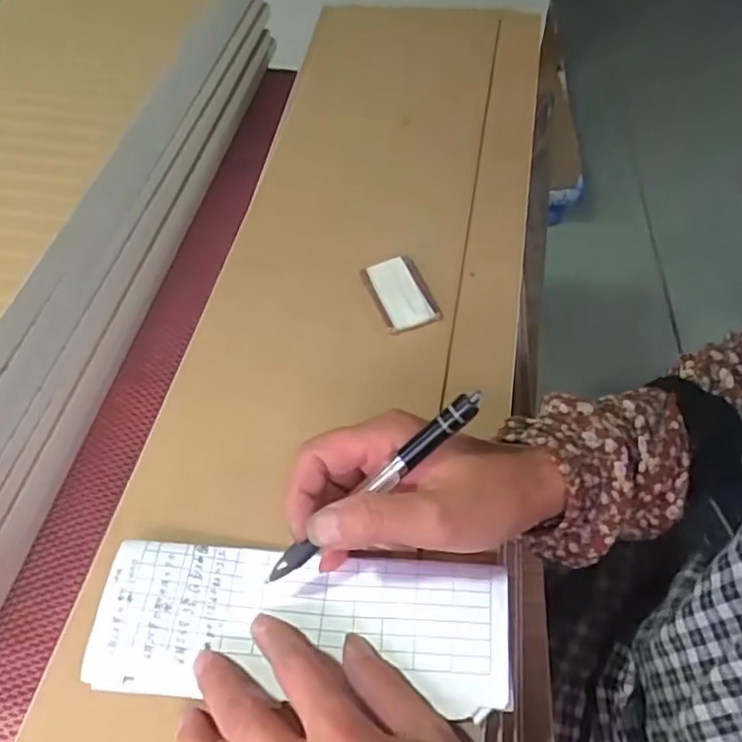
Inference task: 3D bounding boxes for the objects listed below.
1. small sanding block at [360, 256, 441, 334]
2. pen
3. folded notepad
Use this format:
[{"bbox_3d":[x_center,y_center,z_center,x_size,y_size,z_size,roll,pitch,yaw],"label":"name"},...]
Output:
[{"bbox_3d":[0.021,-0.056,0.472,0.039,0.016,0.057,-19,54,-12],"label":"small sanding block"},{"bbox_3d":[-0.003,0.059,0.316,0.145,0.015,0.012,-43,56,14],"label":"pen"},{"bbox_3d":[-0.035,0.128,0.337,0.206,0.017,0.072,1,53,5],"label":"folded notepad"}]

